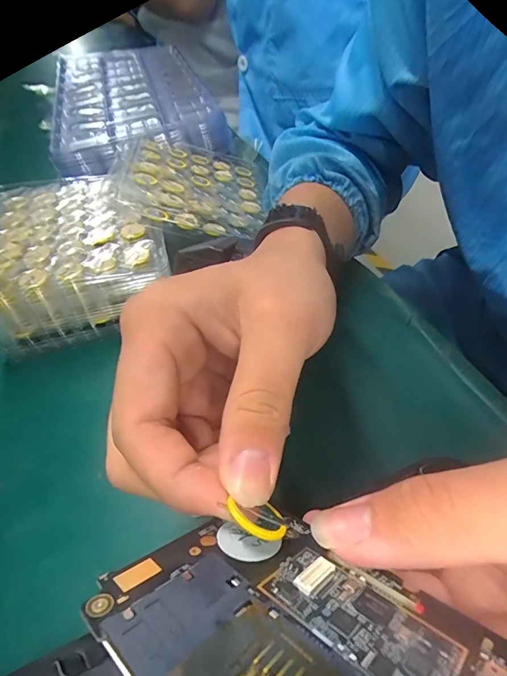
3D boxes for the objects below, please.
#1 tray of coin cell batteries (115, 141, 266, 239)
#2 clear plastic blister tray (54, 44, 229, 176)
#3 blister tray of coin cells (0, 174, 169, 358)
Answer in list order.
[{"bbox_3d":[-0.061,-0.160,0.388,0.138,0.011,0.196,10,43,-18],"label":"tray of coin cell batteries"},{"bbox_3d":[-0.194,-0.382,0.591,0.206,0.035,0.499,-19,50,-5],"label":"clear plastic blister tray"},{"bbox_3d":[-0.158,-0.081,0.340,0.147,0.073,0.173,-21,50,-6],"label":"blister tray of coin cells"}]

